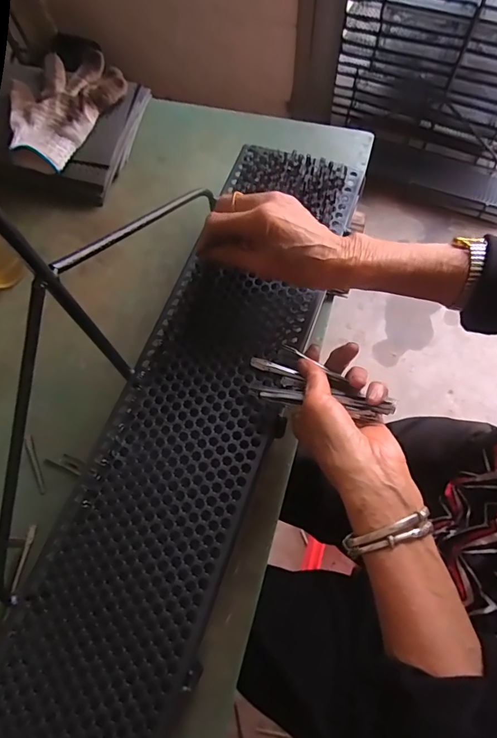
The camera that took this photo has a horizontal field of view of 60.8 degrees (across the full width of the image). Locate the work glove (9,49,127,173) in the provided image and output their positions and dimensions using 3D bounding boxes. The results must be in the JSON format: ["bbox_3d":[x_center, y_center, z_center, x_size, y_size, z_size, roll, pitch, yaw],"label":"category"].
[{"bbox_3d":[-0.262,-0.361,0.570,0.138,0.037,0.169,31,71,12],"label":"work glove"}]

